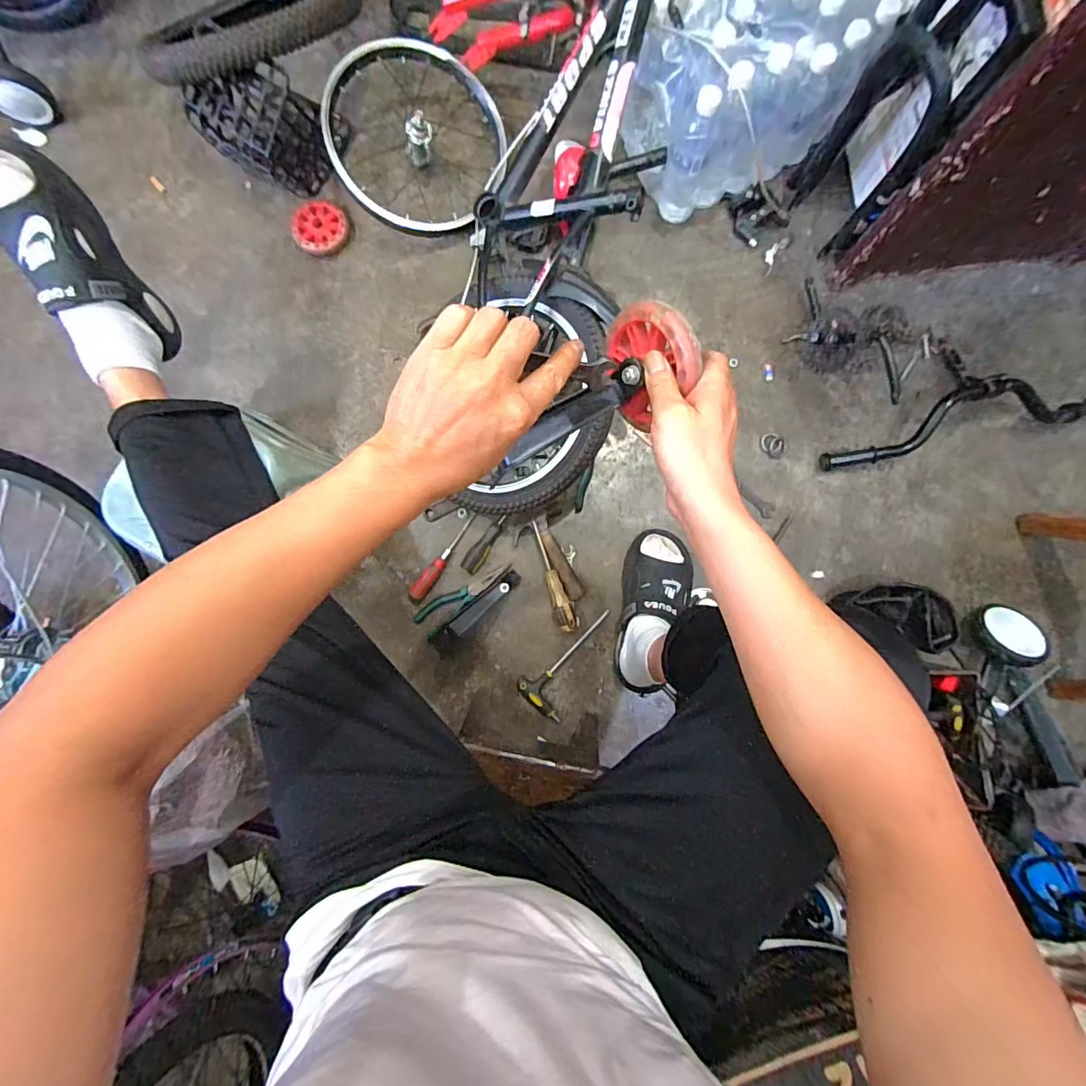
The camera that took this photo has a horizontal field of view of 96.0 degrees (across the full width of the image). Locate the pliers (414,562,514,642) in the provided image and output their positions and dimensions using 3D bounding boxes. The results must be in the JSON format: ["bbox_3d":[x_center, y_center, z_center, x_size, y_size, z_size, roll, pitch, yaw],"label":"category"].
[{"bbox_3d":[-0.146,0.091,0.875,0.192,0.009,0.055,-43,87,0],"label":"pliers"}]

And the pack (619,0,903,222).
[{"bbox_3d":[0.332,-0.768,0.825,0.364,0.216,0.231,-22,87,1],"label":"pack"}]

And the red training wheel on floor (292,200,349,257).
[{"bbox_3d":[-0.425,-0.599,0.933,0.103,0.029,0.092,-33,87,0],"label":"red training wheel on floor"}]

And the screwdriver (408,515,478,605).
[{"bbox_3d":[-0.180,0.028,0.887,0.027,0.033,0.189,34,77,3],"label":"screwdriver"}]

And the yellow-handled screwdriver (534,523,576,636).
[{"bbox_3d":[0.018,0.060,0.862,0.036,0.034,0.197,-16,87,0],"label":"yellow-handled screwdriver"}]

